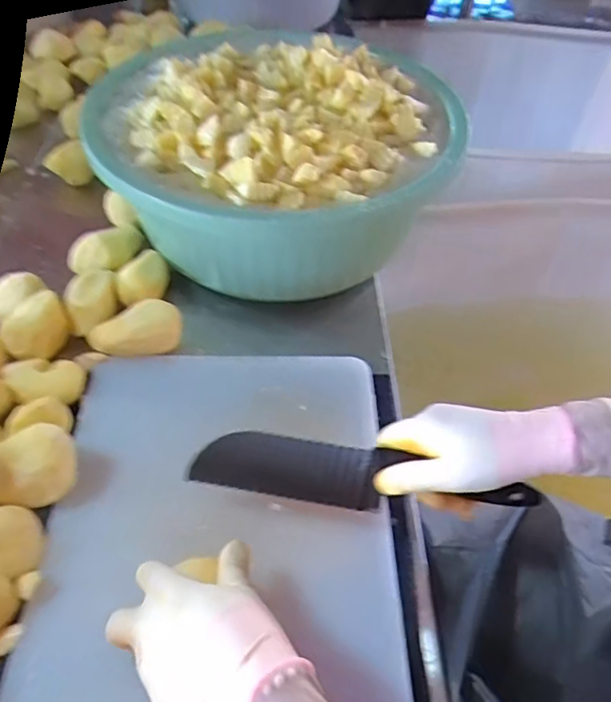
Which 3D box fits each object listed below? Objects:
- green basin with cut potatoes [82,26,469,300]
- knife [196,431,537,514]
[{"bbox_3d":[-0.043,-0.213,0.647,0.361,0.167,0.363,1,49,-1],"label":"green basin with cut potatoes"},{"bbox_3d":[0.041,0.094,0.432,0.257,0.056,0.020,6,20,4],"label":"knife"}]

